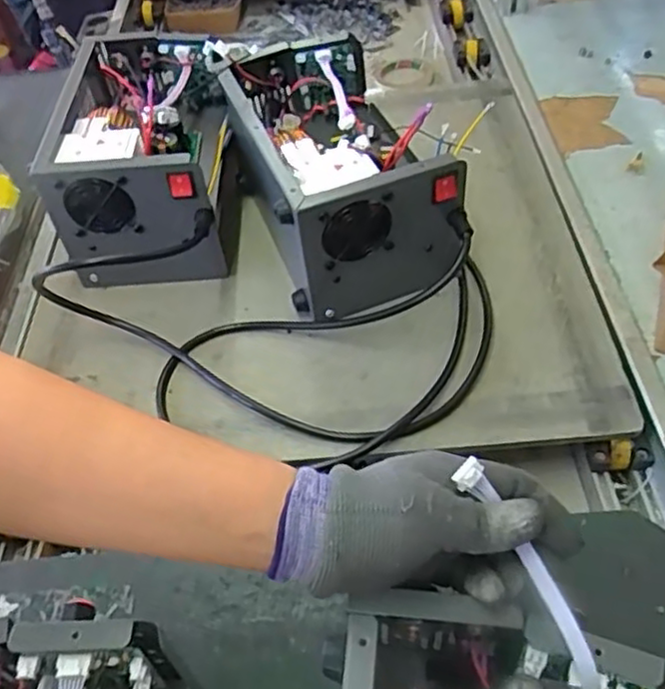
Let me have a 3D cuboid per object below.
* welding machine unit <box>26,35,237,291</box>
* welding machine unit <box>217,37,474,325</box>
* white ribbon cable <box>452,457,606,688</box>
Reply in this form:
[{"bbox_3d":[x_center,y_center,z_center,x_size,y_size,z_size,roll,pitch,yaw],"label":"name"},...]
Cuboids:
[{"bbox_3d":[-0.205,-0.209,0.794,0.172,0.156,0.293,-6,49,1],"label":"welding machine unit"},{"bbox_3d":[0.003,-0.181,0.742,0.170,0.161,0.288,-18,50,-9],"label":"welding machine unit"},{"bbox_3d":[0.100,0.116,0.353,0.018,0.012,0.125,-26,77,-16],"label":"white ribbon cable"}]

